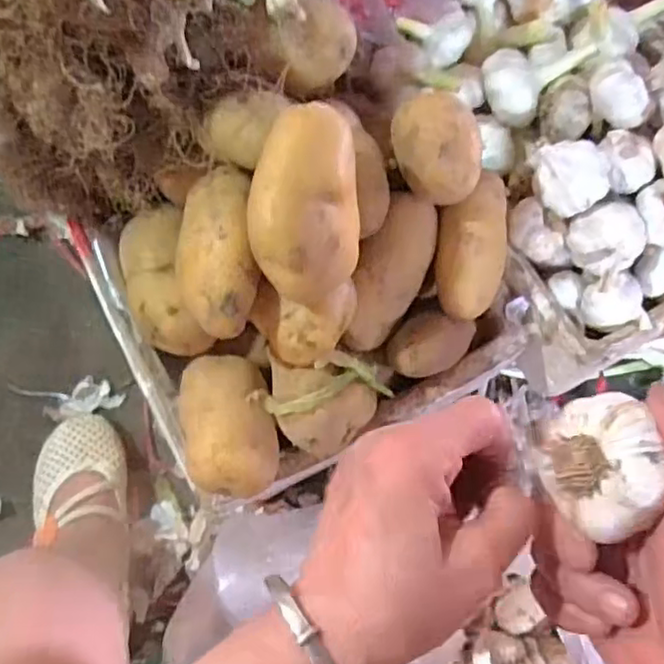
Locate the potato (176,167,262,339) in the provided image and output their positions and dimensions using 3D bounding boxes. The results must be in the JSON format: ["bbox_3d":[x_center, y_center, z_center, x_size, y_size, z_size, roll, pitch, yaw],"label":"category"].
[{"bbox_3d":[-0.081,-0.058,0.453,0.055,0.044,0.120,-6,67,-6],"label":"potato"}]

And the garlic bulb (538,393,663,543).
[{"bbox_3d":[0.112,0.052,0.269,0.045,0.032,0.052,36,69,12],"label":"garlic bulb"}]

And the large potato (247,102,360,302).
[{"bbox_3d":[-0.023,-0.084,0.433,0.069,0.058,0.119,-8,102,-28],"label":"large potato"}]

